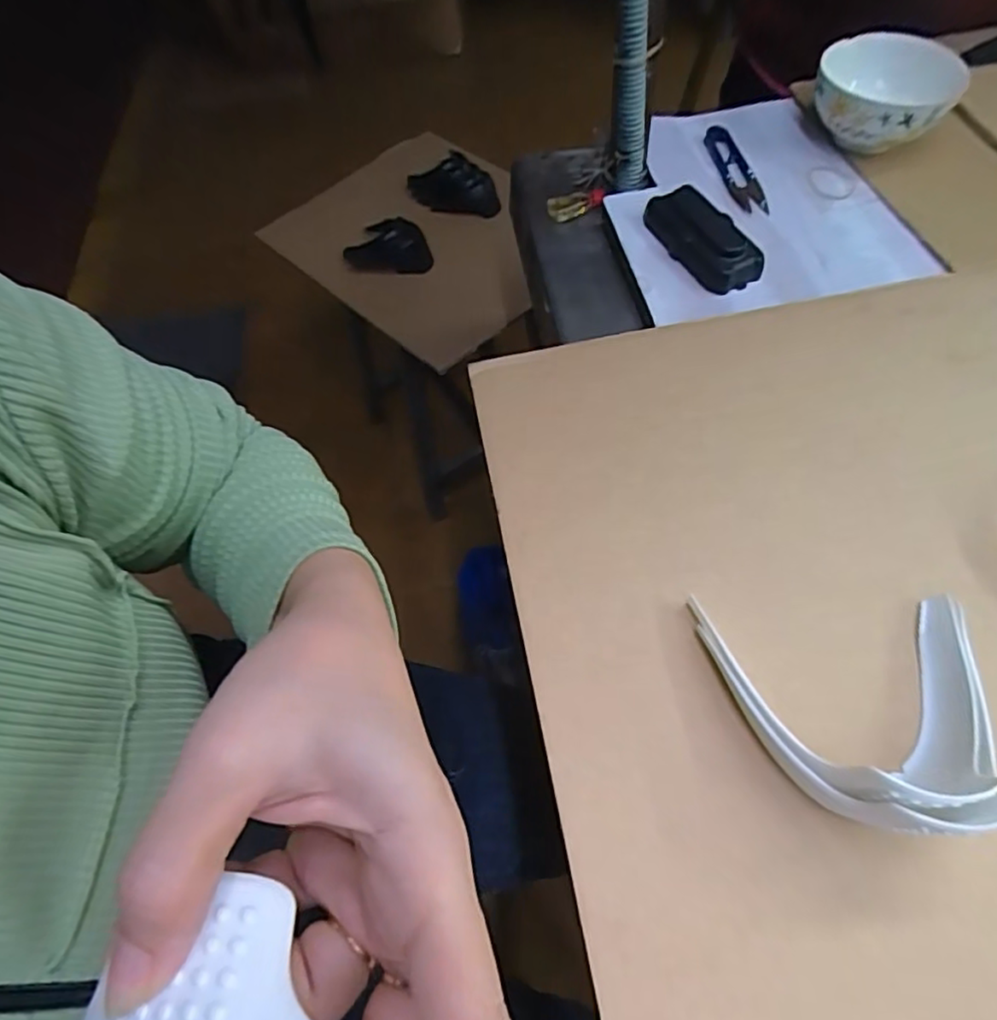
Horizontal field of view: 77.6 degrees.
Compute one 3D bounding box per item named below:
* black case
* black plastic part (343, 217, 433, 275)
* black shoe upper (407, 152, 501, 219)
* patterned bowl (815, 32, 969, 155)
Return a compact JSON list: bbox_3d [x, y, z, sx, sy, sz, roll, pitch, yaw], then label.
[{"bbox_3d":[0.166,-0.223,0.508,0.044,0.024,0.112,-25,63,-11],"label":"black case"},{"bbox_3d":[-0.169,-0.413,0.969,0.141,0.032,0.097,8,62,7],"label":"black plastic part"},{"bbox_3d":[-0.074,-0.533,1.027,0.174,0.048,0.081,25,65,16],"label":"black shoe upper"},{"bbox_3d":[0.336,-0.358,0.548,0.116,0.060,0.107,22,64,14],"label":"patterned bowl"}]

